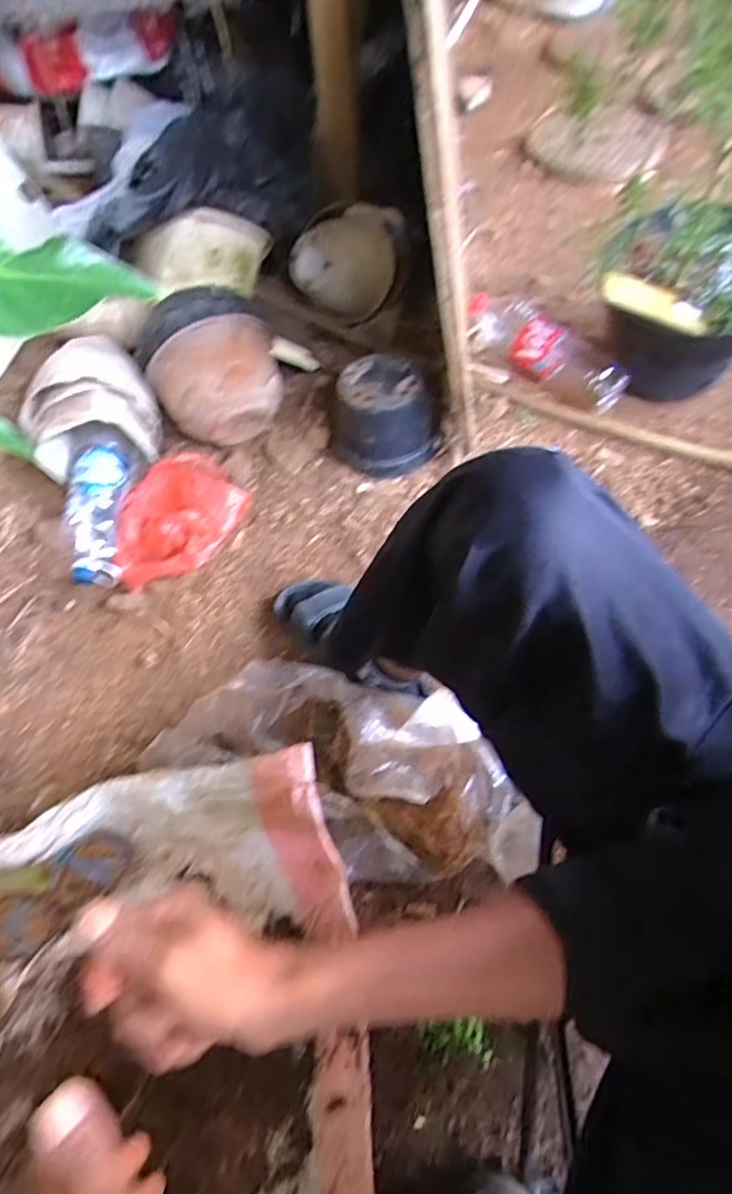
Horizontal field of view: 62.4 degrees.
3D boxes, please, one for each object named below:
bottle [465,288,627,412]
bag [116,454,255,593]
[{"bbox_3d":[0.300,-0.435,1.045,0.331,0.092,0.115,34,70,20],"label":"bottle"},{"bbox_3d":[-0.299,-0.119,0.950,0.221,0.071,0.179,-33,62,-16],"label":"bag"}]

